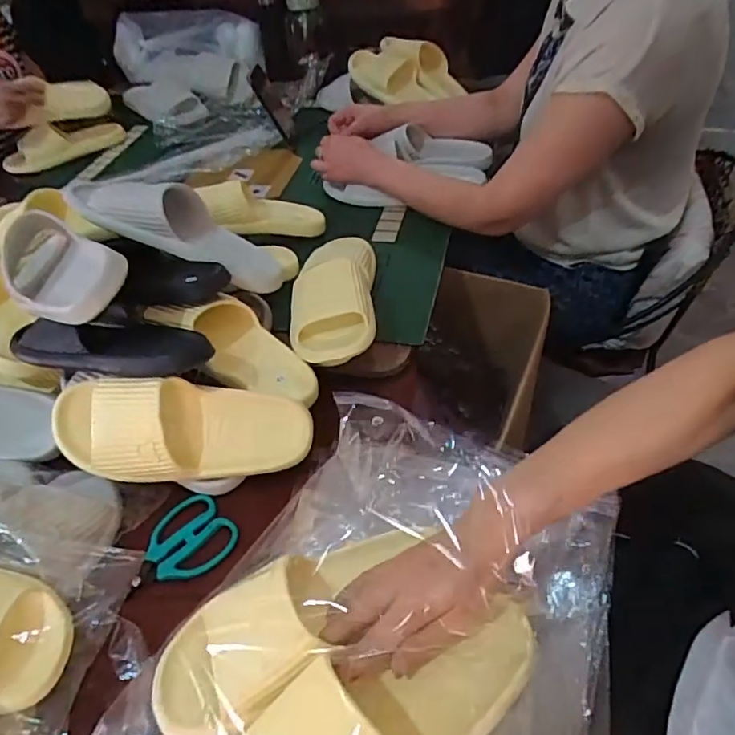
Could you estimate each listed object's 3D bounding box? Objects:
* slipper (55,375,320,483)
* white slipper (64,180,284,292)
[{"bbox_3d":[-0.191,0.065,0.572,0.263,0.059,0.101,2,83,-4],"label":"slipper"},{"bbox_3d":[-0.234,-0.174,0.718,0.274,0.079,0.098,22,42,-24],"label":"white slipper"}]

